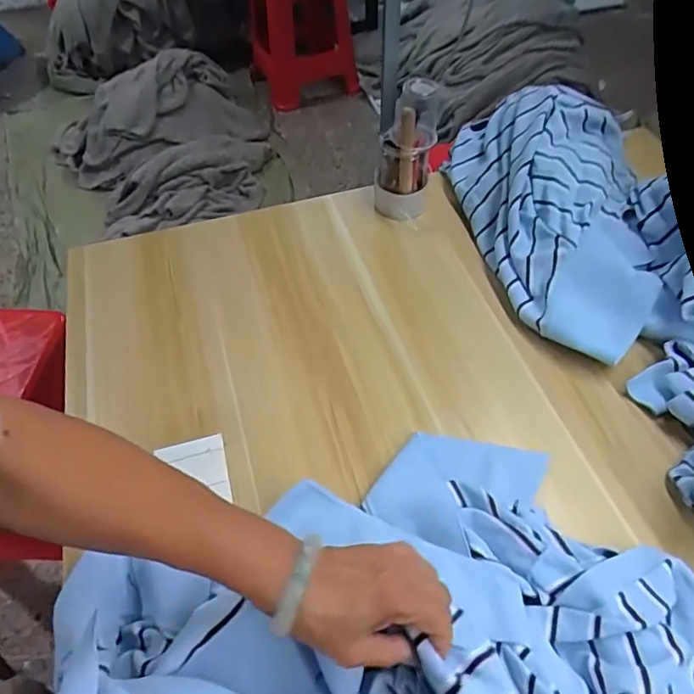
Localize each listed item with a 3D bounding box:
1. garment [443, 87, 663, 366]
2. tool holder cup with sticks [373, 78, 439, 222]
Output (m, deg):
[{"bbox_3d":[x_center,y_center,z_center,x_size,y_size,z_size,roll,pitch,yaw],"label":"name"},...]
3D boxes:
[{"bbox_3d":[0.291,-0.213,0.747,0.263,0.124,0.475,2,52,4],"label":"garment"},{"bbox_3d":[0.082,-0.279,0.780,0.089,0.179,0.074,6,53,7],"label":"tool holder cup with sticks"}]

